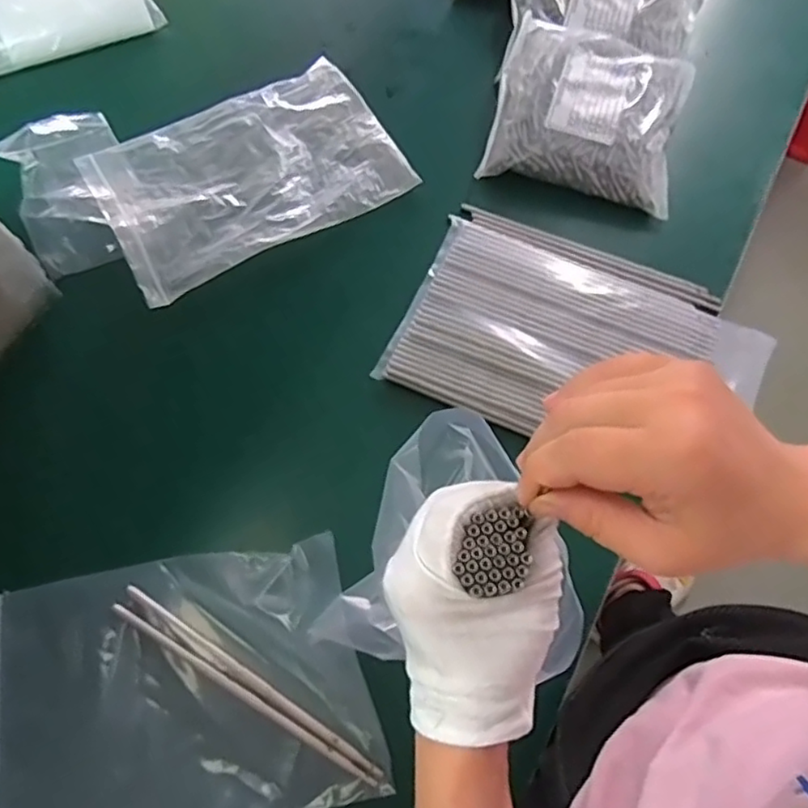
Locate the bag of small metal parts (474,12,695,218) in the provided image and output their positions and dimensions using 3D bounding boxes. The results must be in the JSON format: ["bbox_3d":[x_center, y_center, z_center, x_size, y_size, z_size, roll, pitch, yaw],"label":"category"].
[{"bbox_3d":[0.191,-0.304,0.657,0.188,0.046,0.181,15,69,4],"label":"bag of small metal parts"}]

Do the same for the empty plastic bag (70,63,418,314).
[{"bbox_3d":[-0.159,-0.240,0.659,0.294,0.023,0.186,-28,76,-12],"label":"empty plastic bag"}]

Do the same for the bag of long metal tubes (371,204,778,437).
[{"bbox_3d":[0.164,-0.060,0.593,0.317,0.023,0.209,23,70,7],"label":"bag of long metal tubes"}]

